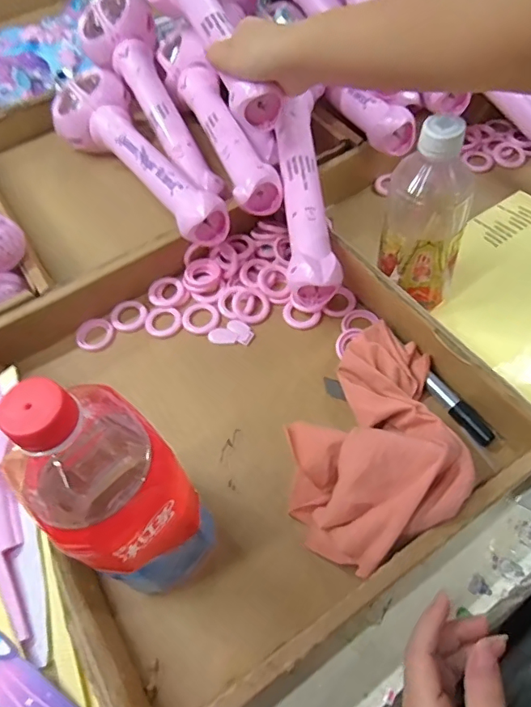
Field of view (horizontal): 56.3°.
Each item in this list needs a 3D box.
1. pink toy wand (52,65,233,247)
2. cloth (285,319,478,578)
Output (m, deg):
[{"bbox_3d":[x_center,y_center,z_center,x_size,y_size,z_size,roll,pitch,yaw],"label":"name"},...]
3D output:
[{"bbox_3d":[-0.155,-0.220,0.575,0.096,0.079,0.339,-28,61,-13],"label":"pink toy wand"},{"bbox_3d":[0.082,0.056,0.390,0.121,0.071,0.201,-3,59,2],"label":"cloth"}]

